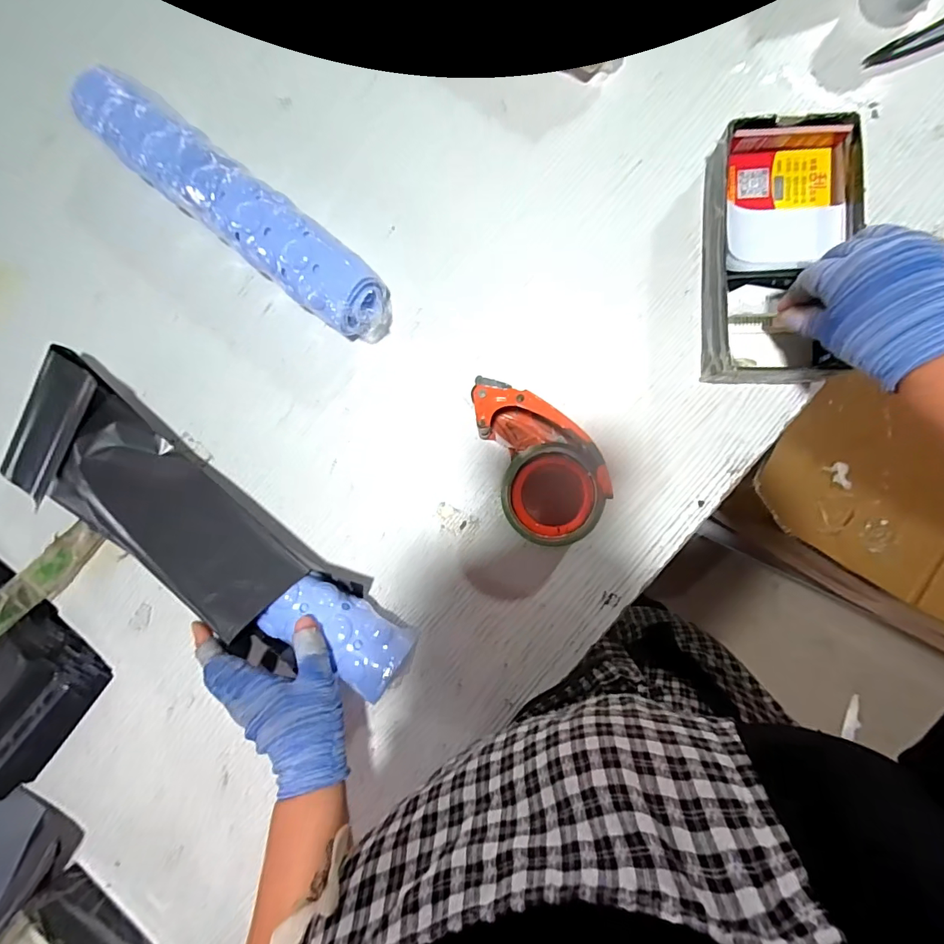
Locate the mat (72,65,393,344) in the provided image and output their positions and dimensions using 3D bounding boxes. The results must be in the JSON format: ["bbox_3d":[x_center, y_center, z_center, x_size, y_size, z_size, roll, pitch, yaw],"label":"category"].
[{"bbox_3d":[-0.234,-0.263,0.466,0.376,0.074,0.075,40,92,6],"label":"mat"}]

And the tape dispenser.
[{"bbox_3d":[0.063,-0.013,0.426,0.094,0.058,0.158,-21,86,6],"label":"tape dispenser"}]

